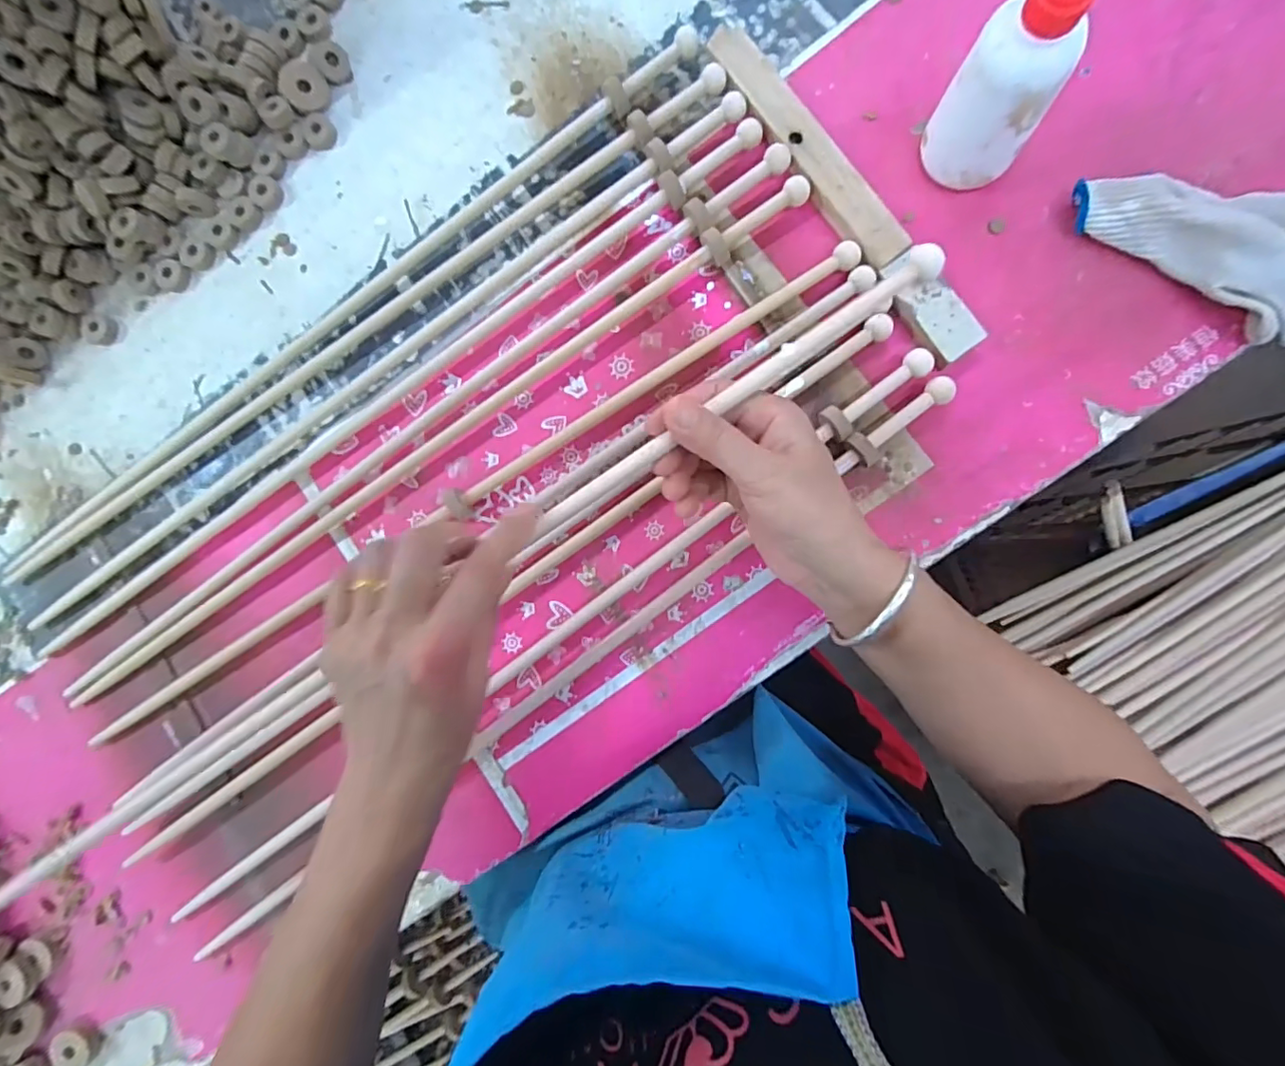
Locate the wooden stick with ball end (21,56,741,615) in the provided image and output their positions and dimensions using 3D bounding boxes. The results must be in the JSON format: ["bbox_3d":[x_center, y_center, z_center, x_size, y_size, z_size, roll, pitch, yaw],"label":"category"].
[{"bbox_3d":[-0.225,-0.140,0.431,0.698,0.017,0.026,-36,85,4],"label":"wooden stick with ball end"}]

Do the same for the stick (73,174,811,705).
[{"bbox_3d":[-0.168,-0.058,0.419,0.687,0.019,0.020,-34,85,5],"label":"stick"}]

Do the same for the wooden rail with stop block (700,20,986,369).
[{"bbox_3d":[0.140,-0.243,0.387,0.034,0.020,0.287,-36,85,4],"label":"wooden rail with stop block"}]

